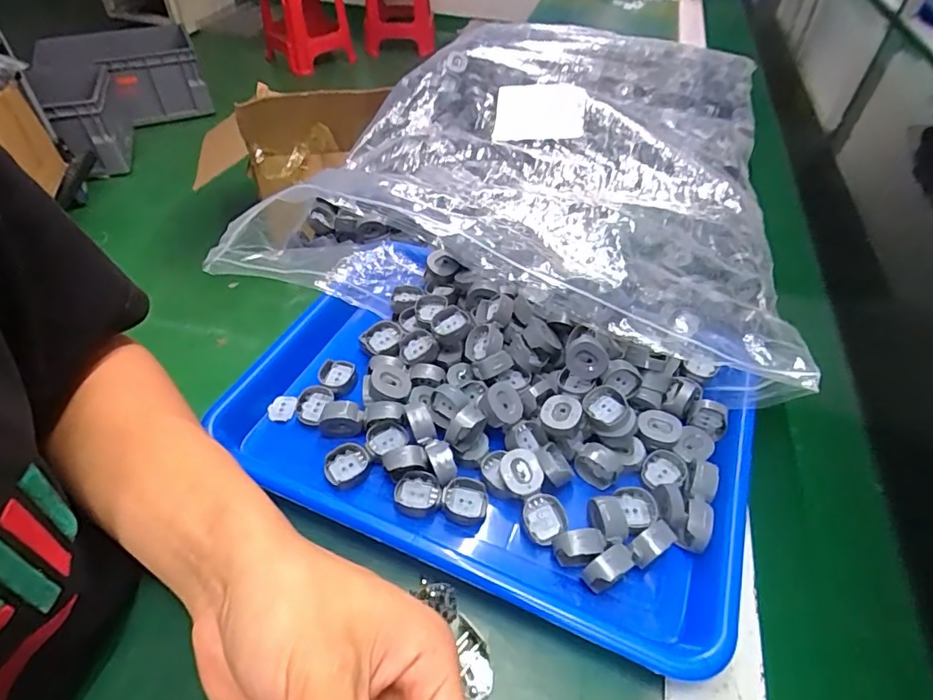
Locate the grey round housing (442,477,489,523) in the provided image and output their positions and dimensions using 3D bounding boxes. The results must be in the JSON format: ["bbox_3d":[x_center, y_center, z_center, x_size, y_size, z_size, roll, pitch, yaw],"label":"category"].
[{"bbox_3d":[-0.001,0.095,0.327,0.027,0.018,0.025,1,46,-1],"label":"grey round housing"}]

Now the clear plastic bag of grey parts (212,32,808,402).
[{"bbox_3d":[0.092,-0.224,0.560,0.451,0.090,0.563,15,48,12],"label":"clear plastic bag of grey parts"}]

